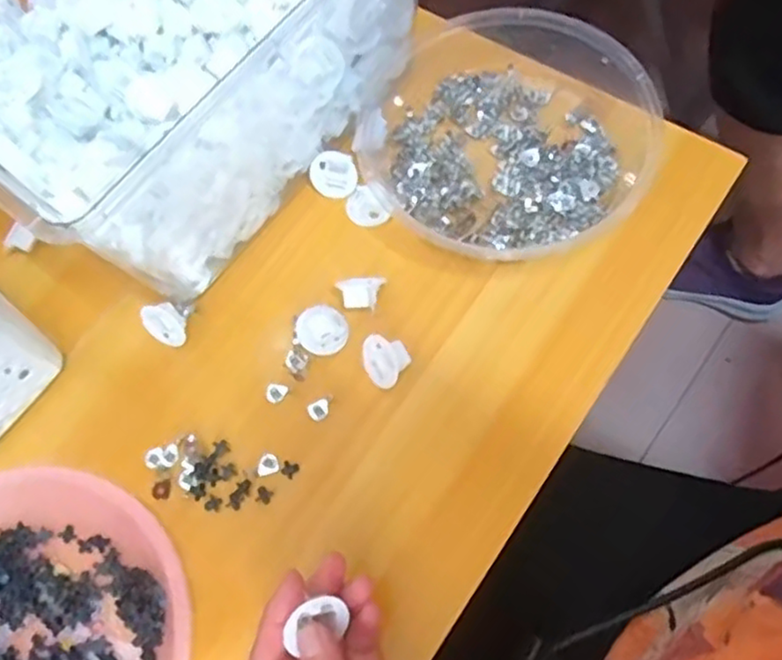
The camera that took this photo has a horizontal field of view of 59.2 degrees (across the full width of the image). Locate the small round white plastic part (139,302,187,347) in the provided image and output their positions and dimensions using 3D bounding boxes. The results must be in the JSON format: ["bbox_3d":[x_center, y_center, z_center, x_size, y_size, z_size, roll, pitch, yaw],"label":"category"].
[{"bbox_3d":[-0.146,-0.004,0.449,0.028,0.025,0.023,37,78,18],"label":"small round white plastic part"}]

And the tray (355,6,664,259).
[{"bbox_3d":[0.075,-0.129,0.456,0.184,0.045,0.183,-2,69,6],"label":"tray"}]

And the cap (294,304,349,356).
[{"bbox_3d":[-0.044,0.000,0.440,0.033,0.012,0.033,1,85,-6],"label":"cap"}]

